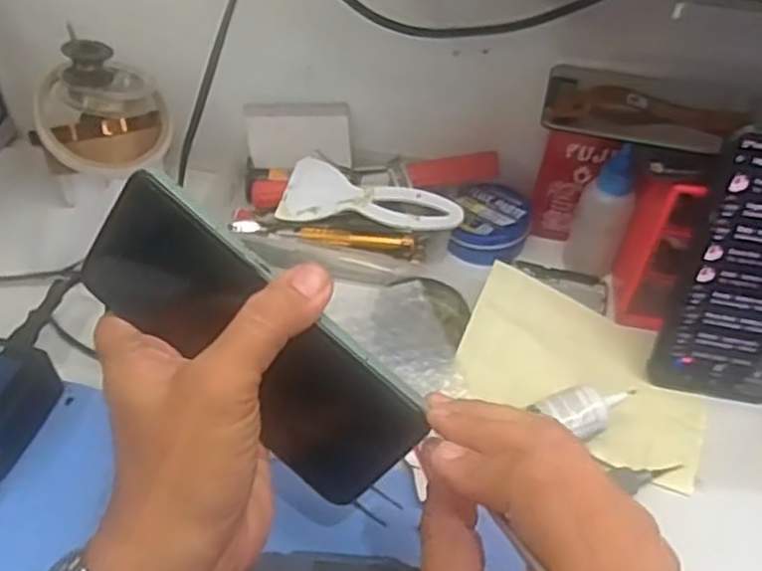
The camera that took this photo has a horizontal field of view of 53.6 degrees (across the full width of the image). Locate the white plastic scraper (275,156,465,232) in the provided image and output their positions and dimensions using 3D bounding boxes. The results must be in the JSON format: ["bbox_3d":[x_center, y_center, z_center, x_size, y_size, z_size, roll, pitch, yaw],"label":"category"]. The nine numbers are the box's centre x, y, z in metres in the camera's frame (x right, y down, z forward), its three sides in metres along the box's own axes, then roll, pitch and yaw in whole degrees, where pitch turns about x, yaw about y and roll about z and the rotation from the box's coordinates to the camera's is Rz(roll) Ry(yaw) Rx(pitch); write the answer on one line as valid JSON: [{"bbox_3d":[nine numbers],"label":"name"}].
[{"bbox_3d":[-0.006,-0.061,0.531,0.126,0.007,0.051,9,65,12],"label":"white plastic scraper"}]

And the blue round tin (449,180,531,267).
[{"bbox_3d":[0.080,-0.046,0.543,0.053,0.030,0.057,2,47,-2],"label":"blue round tin"}]

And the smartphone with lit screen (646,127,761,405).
[{"bbox_3d":[0.214,-0.005,0.430,0.076,0.163,0.007,11,29,6],"label":"smartphone with lit screen"}]

